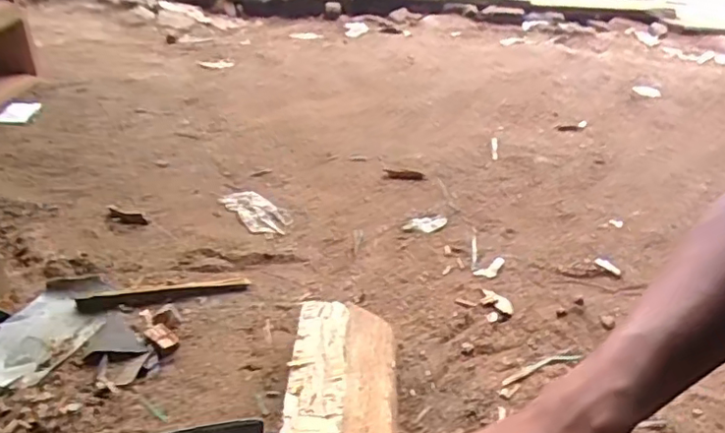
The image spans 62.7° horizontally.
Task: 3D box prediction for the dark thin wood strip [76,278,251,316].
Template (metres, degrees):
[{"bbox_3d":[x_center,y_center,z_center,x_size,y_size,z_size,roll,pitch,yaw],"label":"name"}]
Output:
[{"bbox_3d":[-0.225,0.089,0.680,0.185,0.007,0.032,-6,34,-13],"label":"dark thin wood strip"}]

